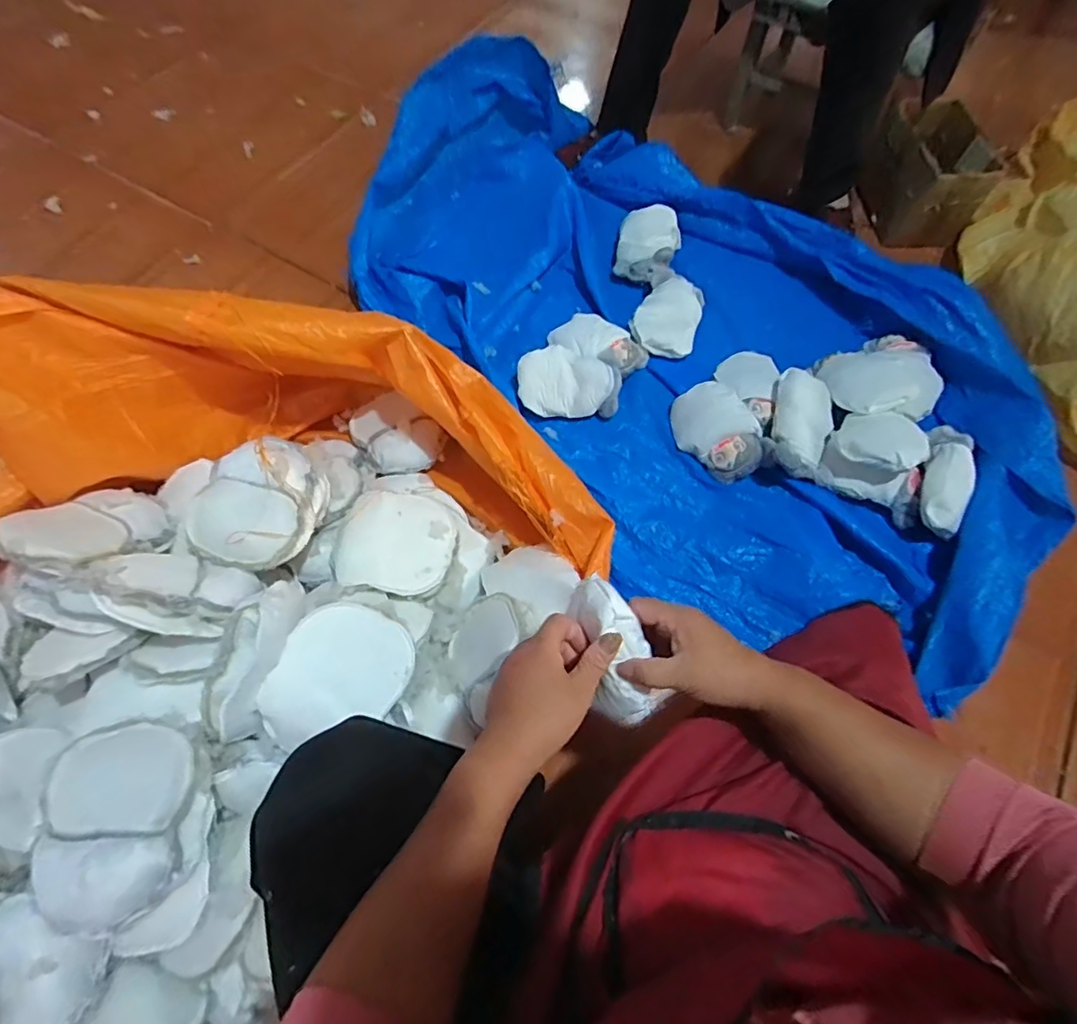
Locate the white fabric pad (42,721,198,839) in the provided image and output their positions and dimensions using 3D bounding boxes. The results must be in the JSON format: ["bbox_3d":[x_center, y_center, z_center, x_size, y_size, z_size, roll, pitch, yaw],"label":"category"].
[{"bbox_3d":[-0.424,0.270,0.551,0.131,0.015,0.105,0,51,-8],"label":"white fabric pad"}]

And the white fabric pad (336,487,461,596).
[{"bbox_3d":[-0.204,0.042,0.772,0.163,0.019,0.141,9,65,5],"label":"white fabric pad"}]

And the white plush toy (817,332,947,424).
[{"bbox_3d":[0.617,-0.244,0.959,0.217,0.073,0.173,-21,66,-9],"label":"white plush toy"}]

